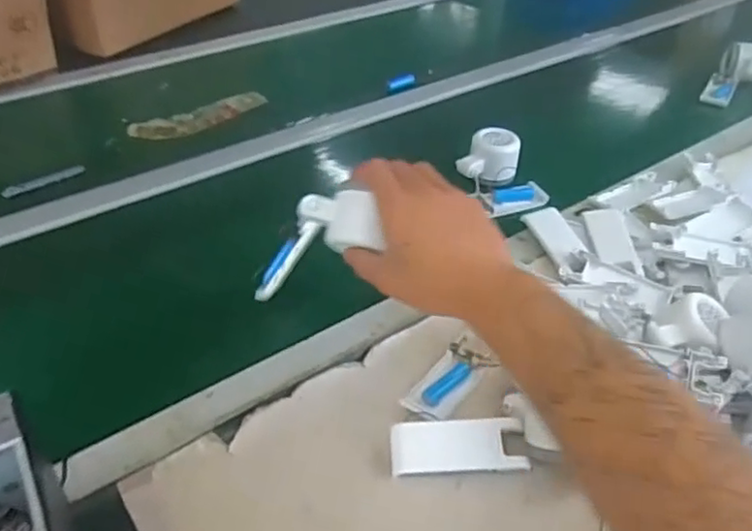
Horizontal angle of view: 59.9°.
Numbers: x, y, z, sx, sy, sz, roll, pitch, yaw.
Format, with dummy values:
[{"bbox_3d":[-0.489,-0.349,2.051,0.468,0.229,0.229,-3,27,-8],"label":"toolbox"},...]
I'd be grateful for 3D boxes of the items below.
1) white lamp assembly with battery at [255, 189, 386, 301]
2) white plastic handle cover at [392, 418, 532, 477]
[{"bbox_3d":[-0.055,-0.022,0.569,0.061,0.136,0.049,51,34,-9],"label":"white lamp assembly with battery"},{"bbox_3d":[0.061,0.138,0.497,0.103,0.011,0.041,-1,67,2],"label":"white plastic handle cover"}]

